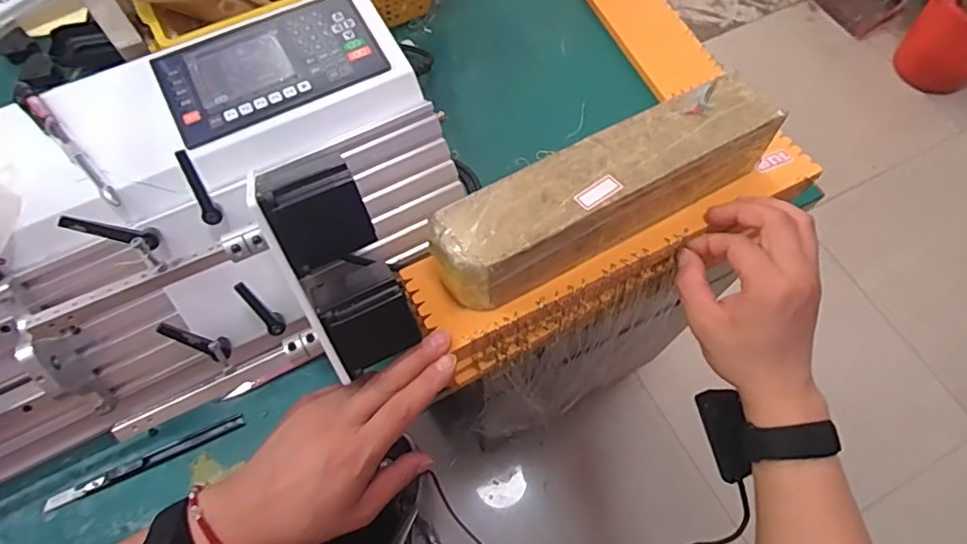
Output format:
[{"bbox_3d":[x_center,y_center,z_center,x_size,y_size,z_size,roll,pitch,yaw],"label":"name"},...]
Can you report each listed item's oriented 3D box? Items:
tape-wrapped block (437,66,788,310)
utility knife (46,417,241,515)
[{"bbox_3d":[0.092,-0.062,0.419,0.275,0.059,0.067,-27,69,-12],"label":"tape-wrapped block"},{"bbox_3d":[-0.278,0.156,0.460,0.157,0.008,0.011,-24,69,-10],"label":"utility knife"}]

